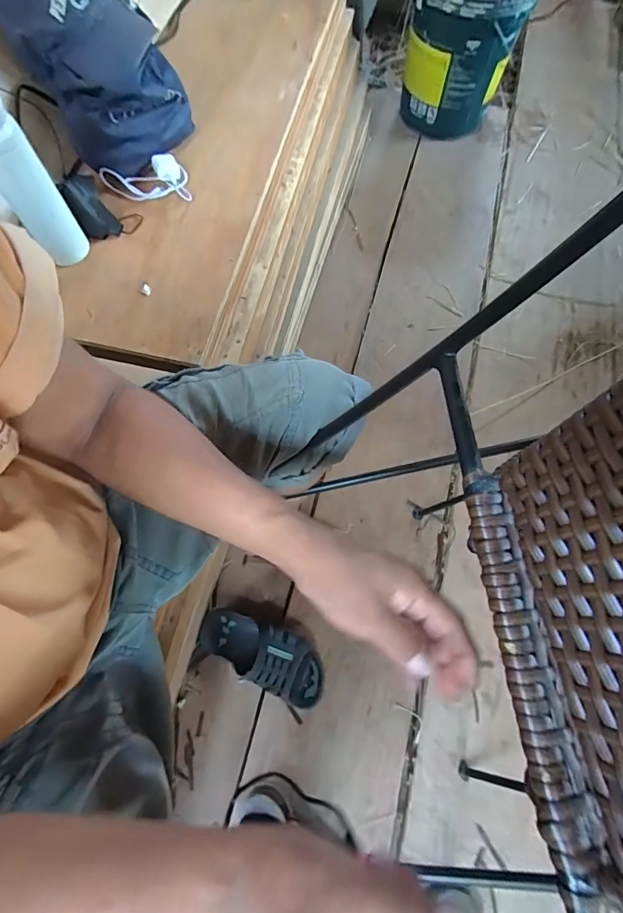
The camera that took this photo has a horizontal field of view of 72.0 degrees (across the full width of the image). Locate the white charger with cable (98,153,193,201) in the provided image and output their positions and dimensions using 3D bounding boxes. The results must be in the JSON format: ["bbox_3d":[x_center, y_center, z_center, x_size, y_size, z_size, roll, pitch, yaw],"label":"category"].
[{"bbox_3d":[-0.285,-0.471,0.736,0.142,0.030,0.095,-12,69,-6],"label":"white charger with cable"}]

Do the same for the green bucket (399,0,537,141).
[{"bbox_3d":[0.393,-1.096,1.161,0.281,0.334,0.265,1,68,-1],"label":"green bucket"}]

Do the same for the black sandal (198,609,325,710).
[{"bbox_3d":[-0.087,0.342,0.744,0.235,0.063,0.101,22,69,7],"label":"black sandal"}]

